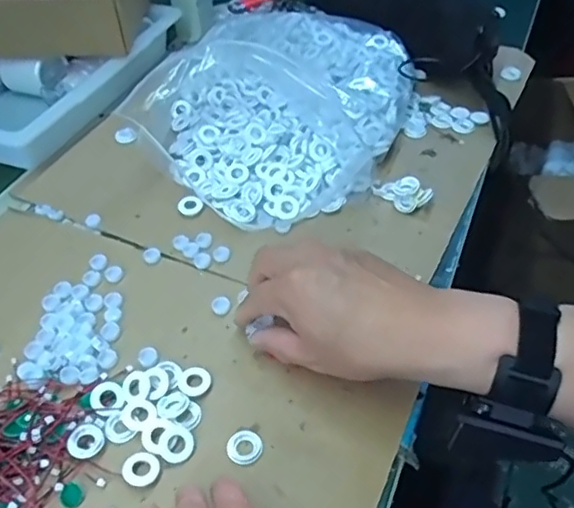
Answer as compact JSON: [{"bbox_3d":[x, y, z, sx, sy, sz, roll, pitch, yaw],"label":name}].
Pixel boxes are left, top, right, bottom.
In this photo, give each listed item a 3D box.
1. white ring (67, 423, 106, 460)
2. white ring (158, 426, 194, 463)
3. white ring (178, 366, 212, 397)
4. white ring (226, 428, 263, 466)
[{"bbox_3d":[-0.133,0.124,0.398,0.022,0.004,0.023,0,46,0],"label":"white ring"},{"bbox_3d":[-0.073,0.125,0.396,0.023,0.004,0.023,0,46,0],"label":"white ring"},{"bbox_3d":[-0.066,0.092,0.431,0.023,0.004,0.023,0,46,0],"label":"white ring"},{"bbox_3d":[-0.028,0.128,0.399,0.024,0.004,0.024,0,46,0],"label":"white ring"}]

